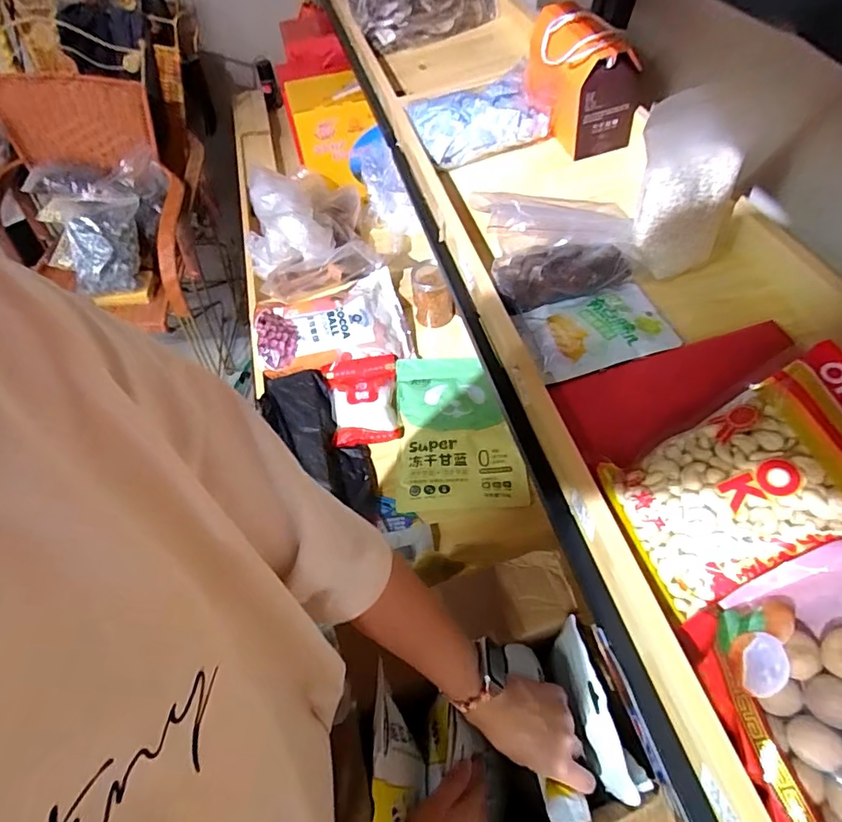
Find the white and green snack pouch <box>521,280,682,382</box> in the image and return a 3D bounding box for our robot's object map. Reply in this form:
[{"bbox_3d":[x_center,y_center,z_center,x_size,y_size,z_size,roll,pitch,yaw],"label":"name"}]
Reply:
[{"bbox_3d":[0.189,-0.088,0.563,0.144,0.013,0.103,-16,53,0],"label":"white and green snack pouch"}]

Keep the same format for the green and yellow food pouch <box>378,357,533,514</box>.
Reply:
[{"bbox_3d":[0.066,0.033,0.975,0.239,0.044,0.327,3,52,-2],"label":"green and yellow food pouch"}]

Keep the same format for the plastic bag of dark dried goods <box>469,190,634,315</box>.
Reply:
[{"bbox_3d":[0.145,-0.172,0.569,0.167,0.106,0.072,-8,53,-10],"label":"plastic bag of dark dried goods"}]

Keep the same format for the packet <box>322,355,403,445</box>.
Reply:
[{"bbox_3d":[-0.111,-0.025,1.006,0.135,0.033,0.195,-4,52,-7],"label":"packet"}]

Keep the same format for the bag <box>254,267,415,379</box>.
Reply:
[{"bbox_3d":[-0.181,-0.184,1.073,0.305,0.057,0.193,-8,53,-10],"label":"bag"}]

